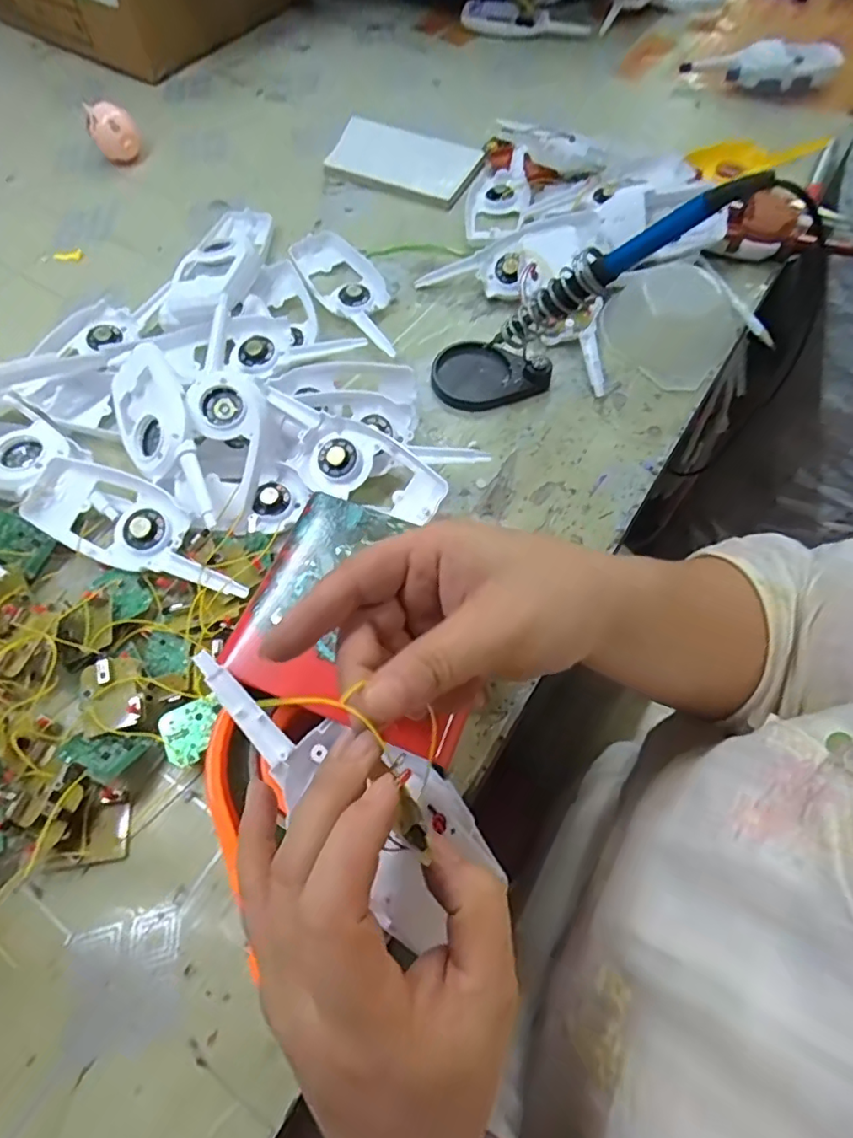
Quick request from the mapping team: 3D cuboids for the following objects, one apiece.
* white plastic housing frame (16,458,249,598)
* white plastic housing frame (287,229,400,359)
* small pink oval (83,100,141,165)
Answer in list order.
[{"bbox_3d":[-0.188,-0.028,0.372,0.166,0.016,0.056,22,65,11],"label":"white plastic housing frame"},{"bbox_3d":[-0.065,-0.247,0.506,0.059,0.018,0.172,-26,66,-13],"label":"white plastic housing frame"},{"bbox_3d":[-0.331,-0.464,0.602,0.046,0.041,0.050,-19,64,-9],"label":"small pink oval"}]

